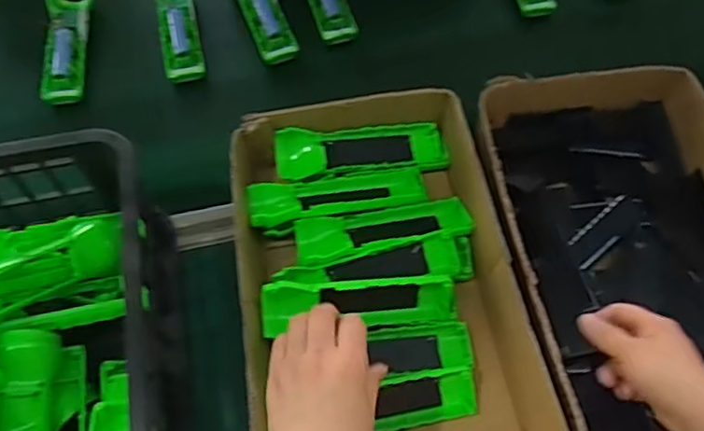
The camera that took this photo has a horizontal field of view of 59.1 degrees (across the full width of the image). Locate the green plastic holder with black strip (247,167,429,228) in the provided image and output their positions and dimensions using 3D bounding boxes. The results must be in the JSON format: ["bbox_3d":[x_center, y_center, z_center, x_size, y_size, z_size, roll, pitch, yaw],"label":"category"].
[{"bbox_3d":[-0.013,-0.023,0.598,0.168,0.028,0.051,-12,62,-8],"label":"green plastic holder with black strip"}]

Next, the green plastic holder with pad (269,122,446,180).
[{"bbox_3d":[0.010,-0.067,0.627,0.170,0.020,0.049,-7,61,-5],"label":"green plastic holder with pad"}]

